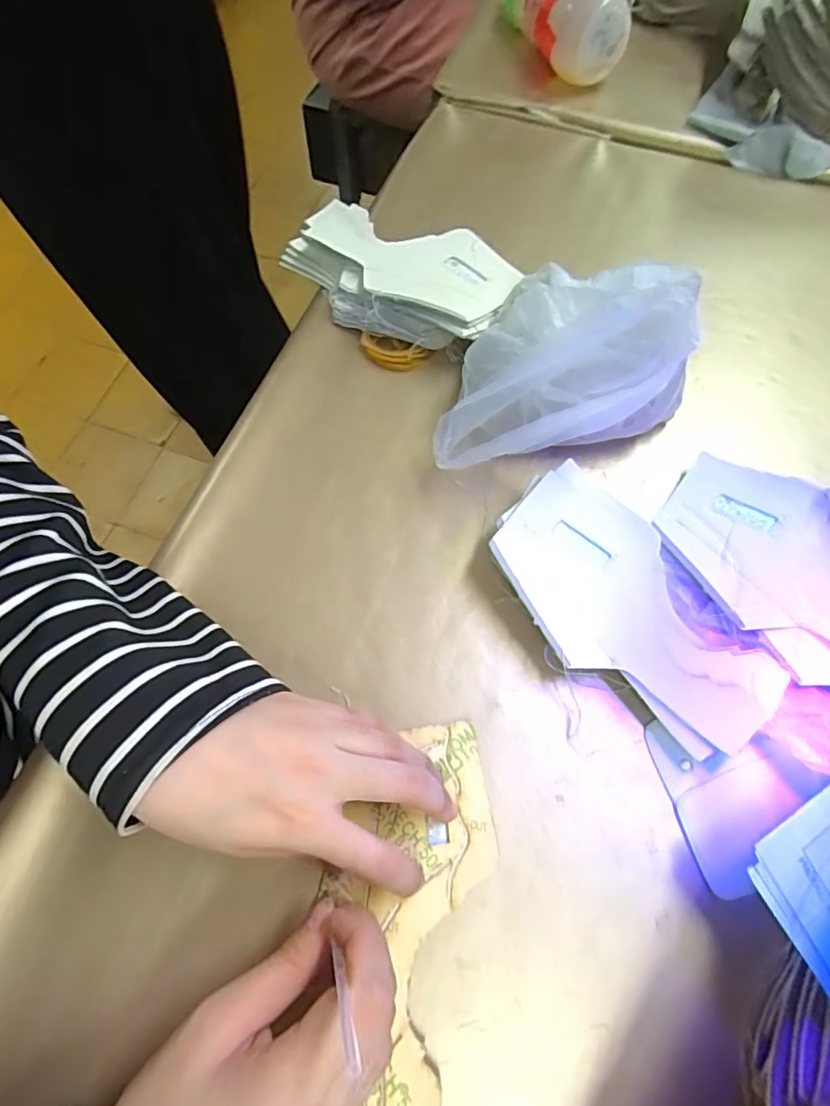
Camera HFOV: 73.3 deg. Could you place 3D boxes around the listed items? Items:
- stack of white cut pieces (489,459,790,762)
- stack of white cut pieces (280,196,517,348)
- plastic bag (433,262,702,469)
[{"bbox_3d":[0.116,0.033,0.314,0.086,0.027,0.170,-35,71,-12],"label":"stack of white cut pieces"},{"bbox_3d":[-0.021,-0.206,0.412,0.191,0.040,0.093,29,72,13],"label":"stack of white cut pieces"},{"bbox_3d":[0.078,-0.094,0.314,0.115,0.125,0.104,30,72,13],"label":"plastic bag"}]

